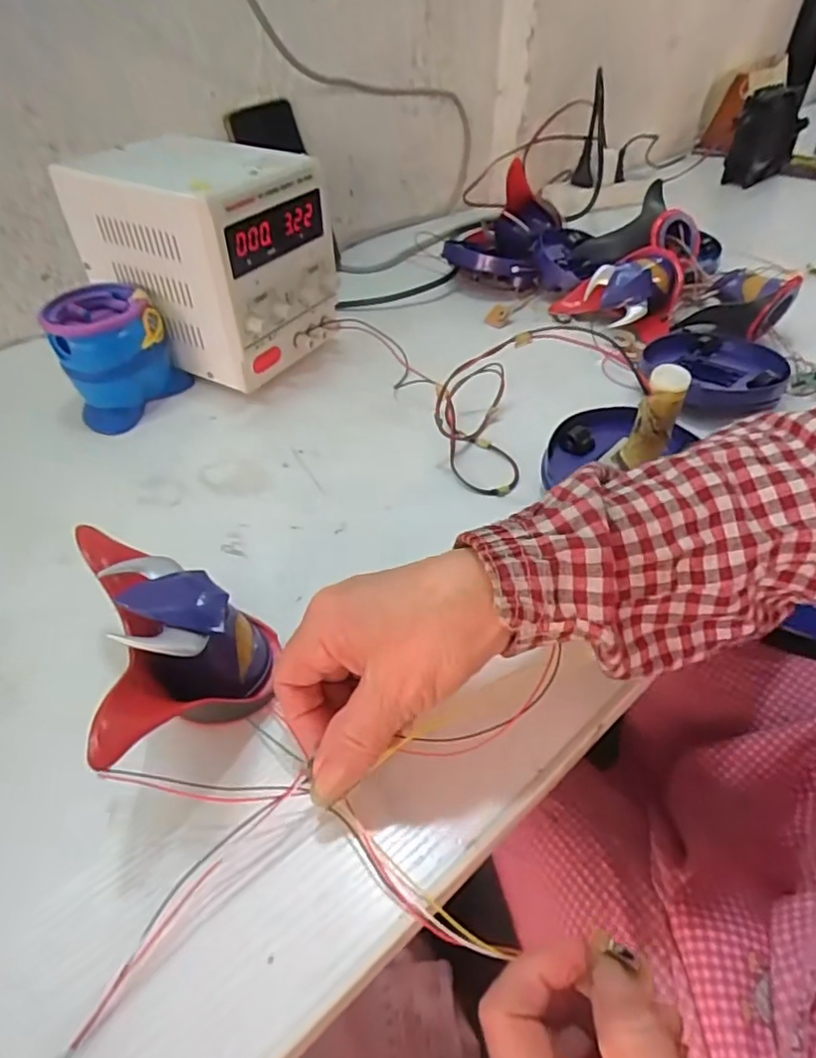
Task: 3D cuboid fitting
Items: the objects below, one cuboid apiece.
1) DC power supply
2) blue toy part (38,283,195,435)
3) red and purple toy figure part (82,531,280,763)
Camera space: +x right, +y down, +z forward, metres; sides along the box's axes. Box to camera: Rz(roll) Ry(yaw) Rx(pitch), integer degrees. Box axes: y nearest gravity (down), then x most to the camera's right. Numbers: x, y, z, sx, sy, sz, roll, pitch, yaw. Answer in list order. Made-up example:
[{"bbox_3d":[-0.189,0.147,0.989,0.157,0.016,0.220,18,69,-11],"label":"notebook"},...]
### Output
[{"bbox_3d":[-0.166,-0.223,0.509,0.173,0.156,0.122,19,49,19],"label":"DC power supply"},{"bbox_3d":[-0.227,-0.139,0.477,0.088,0.078,0.085,-27,51,-23],"label":"blue toy part"},{"bbox_3d":[-0.104,0.054,0.289,0.077,0.069,0.130,-17,48,-15],"label":"red and purple toy figure part"}]

